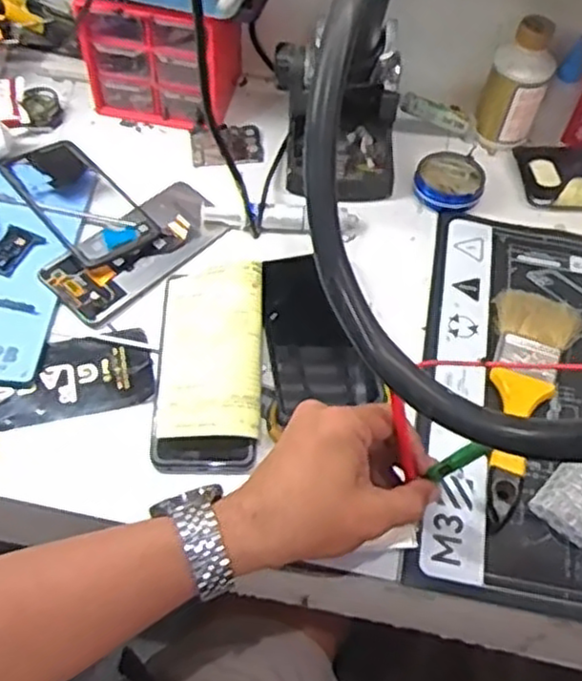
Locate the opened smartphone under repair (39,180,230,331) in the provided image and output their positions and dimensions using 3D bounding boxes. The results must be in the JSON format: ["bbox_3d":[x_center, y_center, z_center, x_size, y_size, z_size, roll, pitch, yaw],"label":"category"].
[{"bbox_3d":[-0.128,-0.081,0.608,0.075,0.006,0.158,35,62,18],"label":"opened smartphone under repair"}]

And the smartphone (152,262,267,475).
[{"bbox_3d":[-0.061,0.016,0.540,0.076,0.023,0.162,-1,59,3],"label":"smartphone"}]

